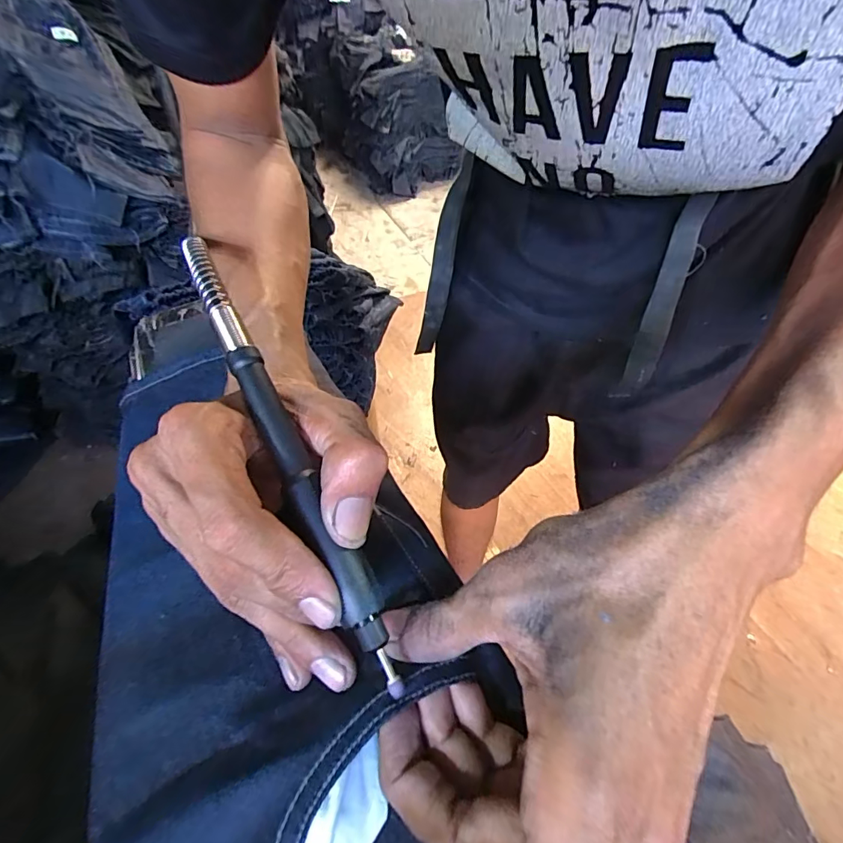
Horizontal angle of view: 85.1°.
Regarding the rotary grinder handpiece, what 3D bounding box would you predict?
[{"bbox_3d":[-0.060,0.003,0.189,0.016,0.013,0.215,-24,72,-20],"label":"rotary grinder handpiece"}]

